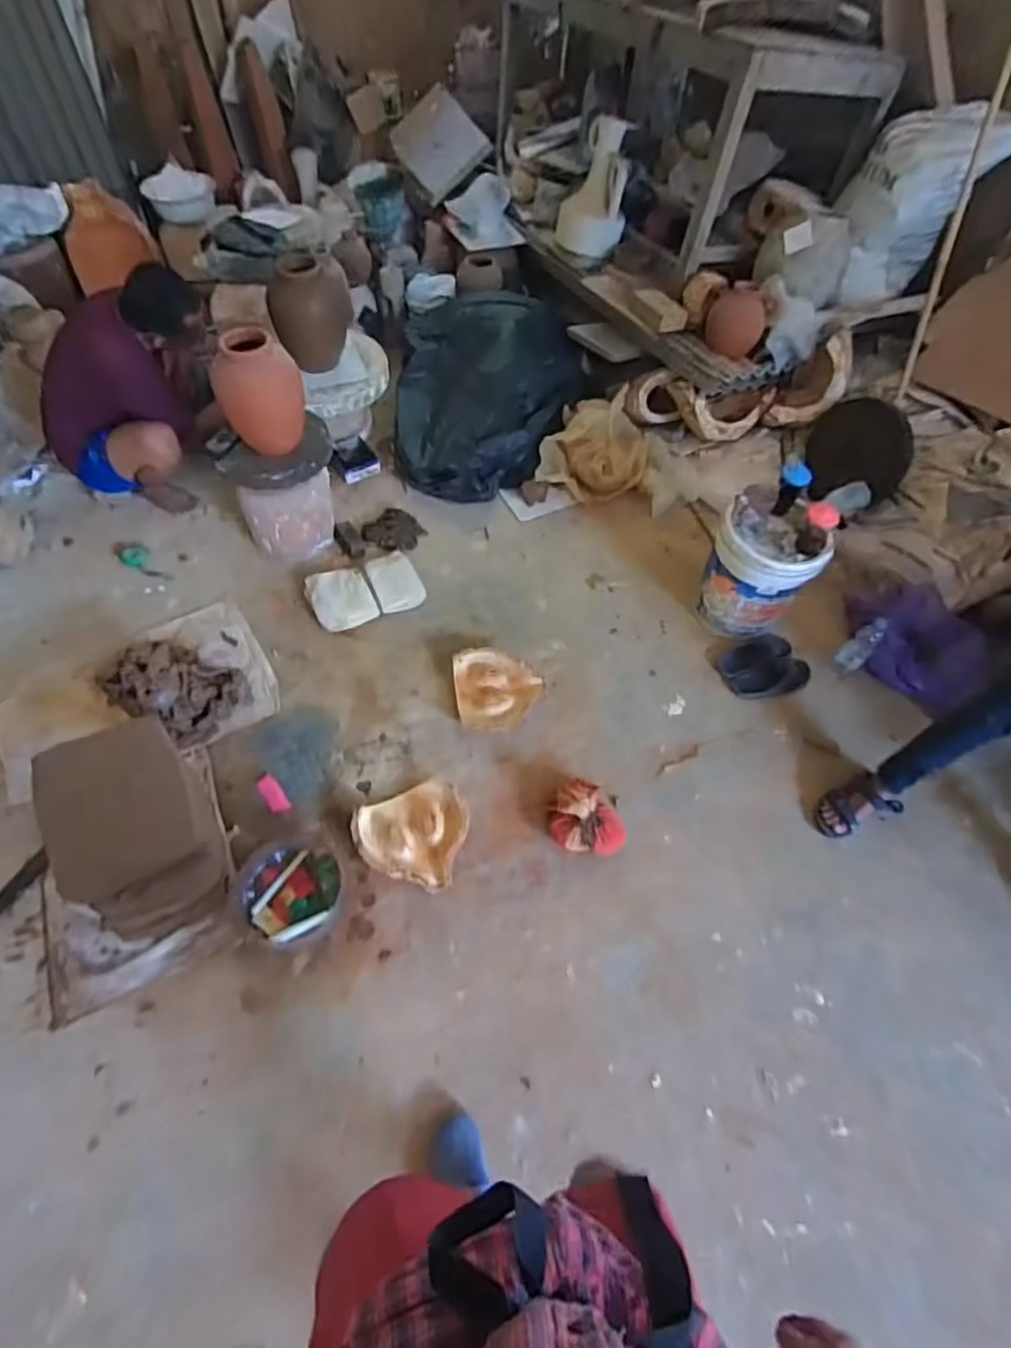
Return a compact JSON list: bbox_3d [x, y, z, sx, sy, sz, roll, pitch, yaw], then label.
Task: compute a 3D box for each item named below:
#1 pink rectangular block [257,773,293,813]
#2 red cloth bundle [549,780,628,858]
[{"bbox_3d":[-0.620,0.318,1.627,0.051,0.027,0.134,-33,65,-21],"label":"pink rectangular block"},{"bbox_3d":[0.221,0.367,1.582,0.184,0.106,0.174,1,58,-2],"label":"red cloth bundle"}]

